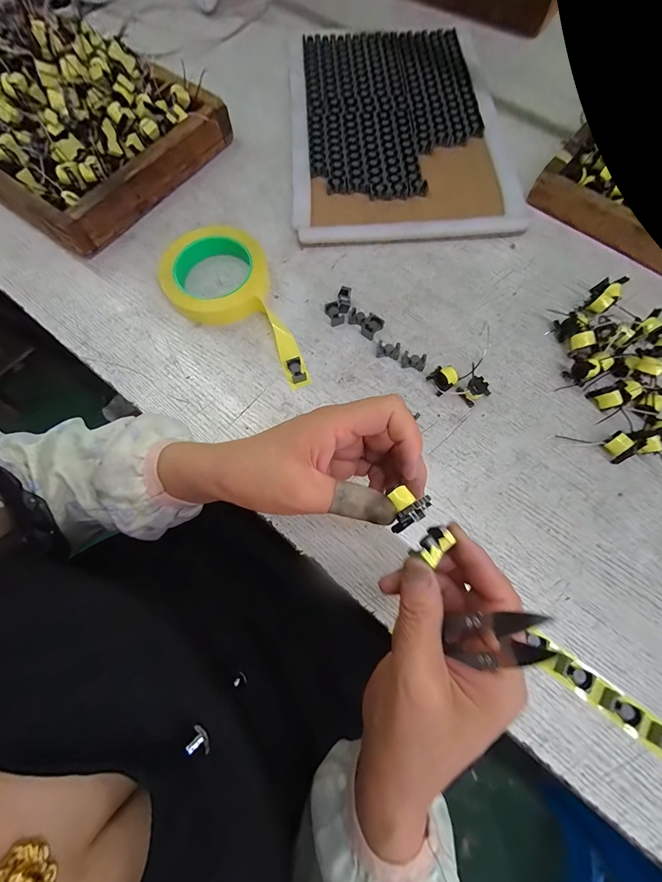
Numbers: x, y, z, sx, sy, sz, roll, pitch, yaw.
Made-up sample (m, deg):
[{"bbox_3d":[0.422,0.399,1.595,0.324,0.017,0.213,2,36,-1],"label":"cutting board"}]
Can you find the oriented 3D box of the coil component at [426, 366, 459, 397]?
[{"bbox_3d":[0.108,-0.059,0.307,0.022,0.022,0.022,-28,76,-7],"label":"coil component"}]

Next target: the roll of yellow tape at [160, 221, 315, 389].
[{"bbox_3d":[-0.083,-0.145,0.327,0.195,0.032,0.097,34,77,10],"label":"roll of yellow tape"}]

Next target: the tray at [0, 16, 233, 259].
[{"bbox_3d":[-0.322,-0.388,0.374,0.310,0.081,0.243,35,77,10],"label":"tray"}]

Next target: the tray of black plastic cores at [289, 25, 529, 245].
[{"bbox_3d":[0.081,-0.412,0.413,0.257,0.014,0.376,-4,74,0],"label":"tray of black plastic cores"}]

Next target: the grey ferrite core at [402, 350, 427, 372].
[{"bbox_3d":[0.083,-0.079,0.320,0.022,0.010,0.016,14,75,5],"label":"grey ferrite core"}]

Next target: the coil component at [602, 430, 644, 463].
[{"bbox_3d":[0.257,0.005,0.287,0.019,0.018,0.023,-42,78,-10],"label":"coil component"}]

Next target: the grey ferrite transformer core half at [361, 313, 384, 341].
[{"bbox_3d":[0.041,-0.118,0.331,0.018,0.009,0.024,39,78,11],"label":"grey ferrite transformer core half"}]

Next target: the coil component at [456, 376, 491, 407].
[{"bbox_3d":[0.135,-0.048,0.302,0.021,0.023,0.023,-43,78,-11],"label":"coil component"}]

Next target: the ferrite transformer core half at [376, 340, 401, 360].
[{"bbox_3d":[0.057,-0.092,0.323,0.022,0.008,0.016,8,74,3],"label":"ferrite transformer core half"}]

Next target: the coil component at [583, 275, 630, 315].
[{"bbox_3d":[0.281,-0.148,0.333,0.050,0.021,0.026,-41,78,-10],"label":"coil component"}]

